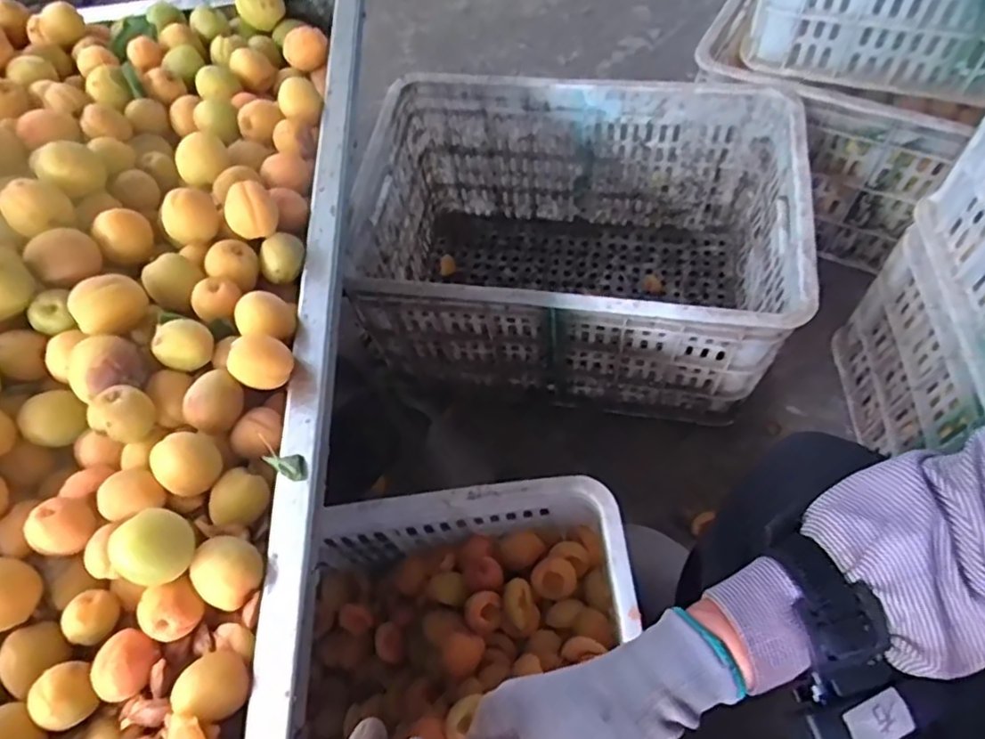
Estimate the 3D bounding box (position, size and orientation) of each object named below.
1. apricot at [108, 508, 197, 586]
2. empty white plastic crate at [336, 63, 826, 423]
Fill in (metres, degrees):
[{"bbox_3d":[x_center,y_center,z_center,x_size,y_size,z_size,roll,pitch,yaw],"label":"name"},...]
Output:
[{"bbox_3d":[-0.190,0.102,0.355,0.035,0.033,0.038,-3,61,5],"label":"apricot"},{"bbox_3d":[0.112,-0.156,0.867,0.521,0.290,0.350,8,62,10],"label":"empty white plastic crate"}]

